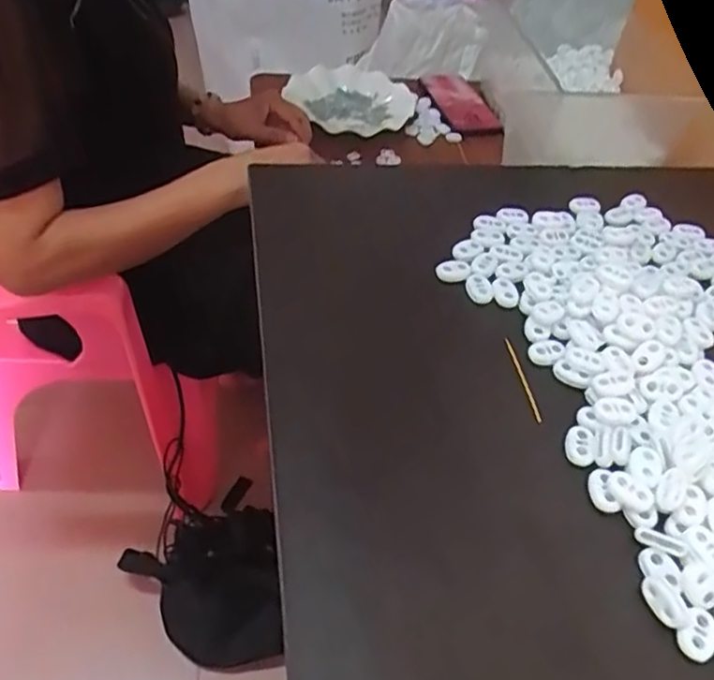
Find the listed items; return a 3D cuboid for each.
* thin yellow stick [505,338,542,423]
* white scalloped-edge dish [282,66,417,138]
[{"bbox_3d":[0.094,0.020,0.375,0.004,0.004,0.059,-5,48,-10],"label":"thin yellow stick"},{"bbox_3d":[0.002,-0.343,0.951,0.170,0.030,0.166,3,48,-3],"label":"white scalloped-edge dish"}]

